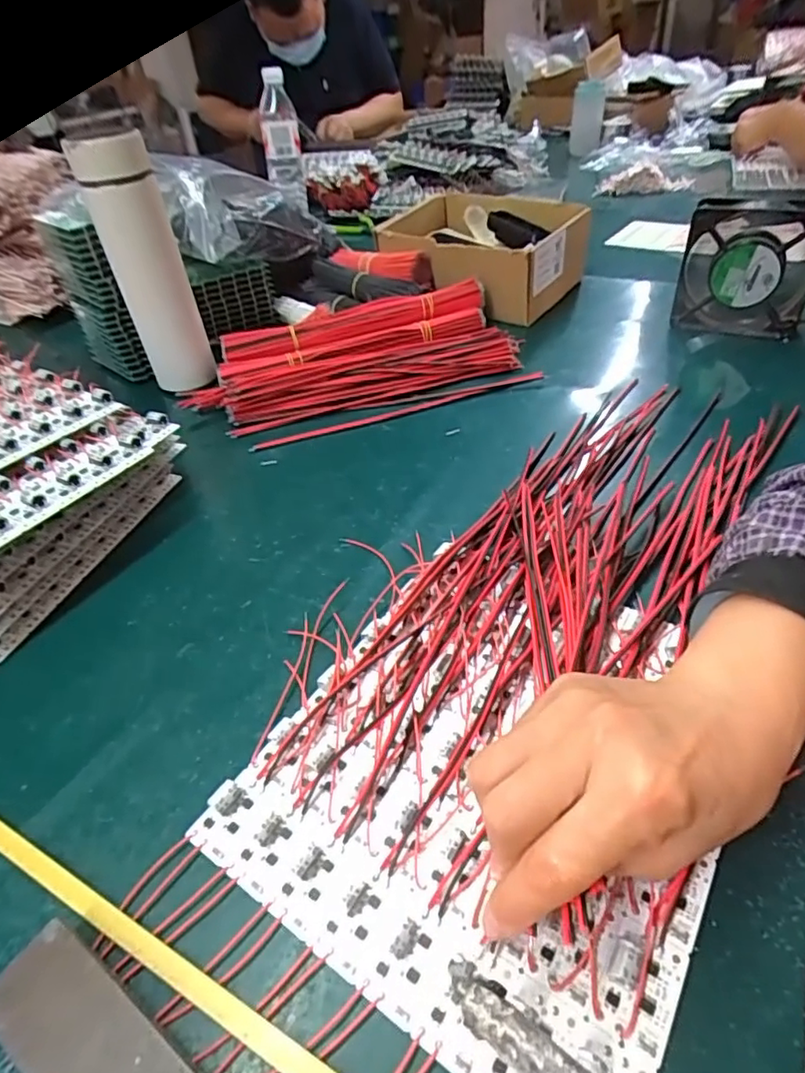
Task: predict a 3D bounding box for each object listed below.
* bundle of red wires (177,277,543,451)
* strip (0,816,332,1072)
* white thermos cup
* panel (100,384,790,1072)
[{"bbox_3d":[-0.051,-0.177,0.601,0.344,0.061,0.181,-12,41,-5],"label":"bundle of red wires"},{"bbox_3d":[-0.077,0.175,0.224,0.308,0.004,0.011,15,43,25],"label":"strip"},{"bbox_3d":[-0.245,-0.257,0.569,0.067,0.250,0.078,-22,43,-16],"label":"white thermos cup"},{"bbox_3d":[0.092,0.036,0.359,0.227,0.021,0.500,20,49,28],"label":"panel"}]

